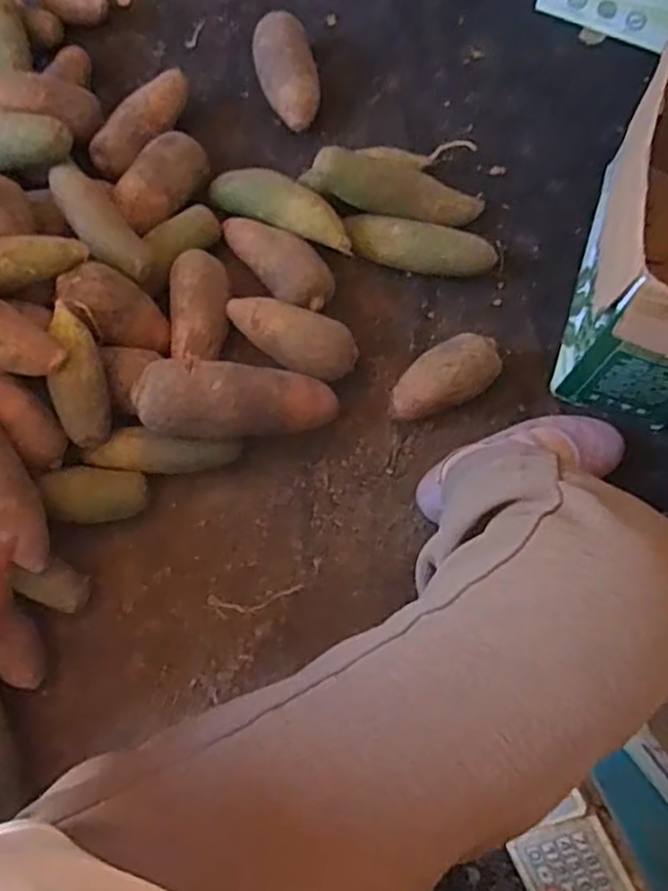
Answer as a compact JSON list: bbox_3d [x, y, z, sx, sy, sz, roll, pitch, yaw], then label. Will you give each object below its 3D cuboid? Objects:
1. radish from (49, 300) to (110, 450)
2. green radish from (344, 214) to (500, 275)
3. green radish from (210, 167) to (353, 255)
[{"bbox_3d":[-0.270,-0.072,0.723,0.051,0.043,0.153,-7,101,-4],"label":"radish"},{"bbox_3d":[0.106,-0.242,0.840,0.186,0.061,0.049,11,75,3],"label":"green radish"},{"bbox_3d":[-0.068,-0.299,0.863,0.200,0.057,0.053,28,75,20],"label":"green radish"}]

